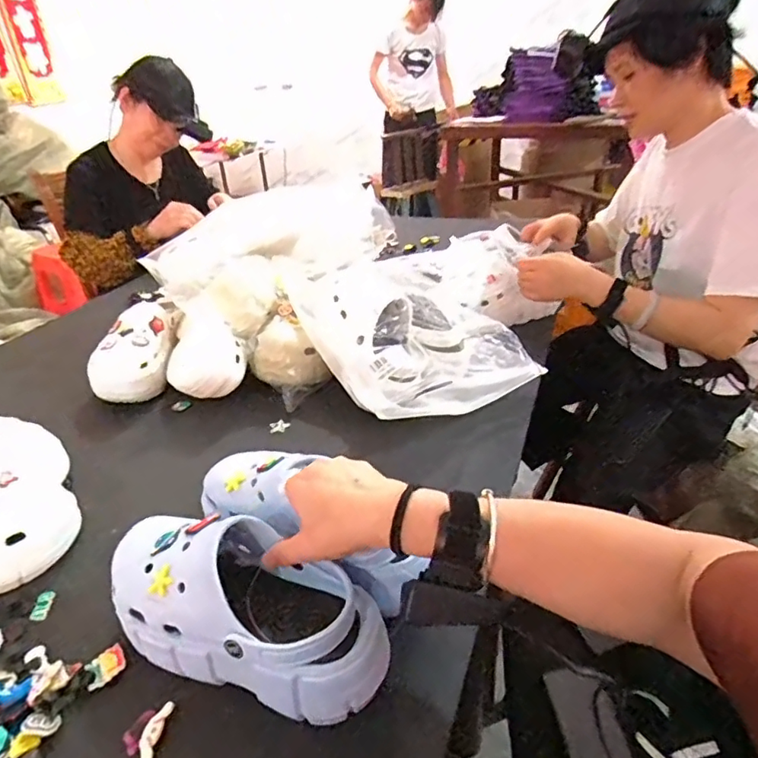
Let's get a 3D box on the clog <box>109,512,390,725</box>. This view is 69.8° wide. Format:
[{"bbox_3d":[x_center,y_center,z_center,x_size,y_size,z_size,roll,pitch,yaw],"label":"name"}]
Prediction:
[{"bbox_3d":[-0.116,0.190,0.459,0.244,0.110,0.102,8,33,18],"label":"clog"}]

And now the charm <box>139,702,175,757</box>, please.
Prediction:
[{"bbox_3d":[-0.175,0.275,0.423,0.015,0.004,0.044,21,38,-4],"label":"charm"}]

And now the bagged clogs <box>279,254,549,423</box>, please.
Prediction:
[{"bbox_3d":[0.034,-0.081,0.832,0.272,0.116,0.323,-18,34,-23],"label":"bagged clogs"}]

